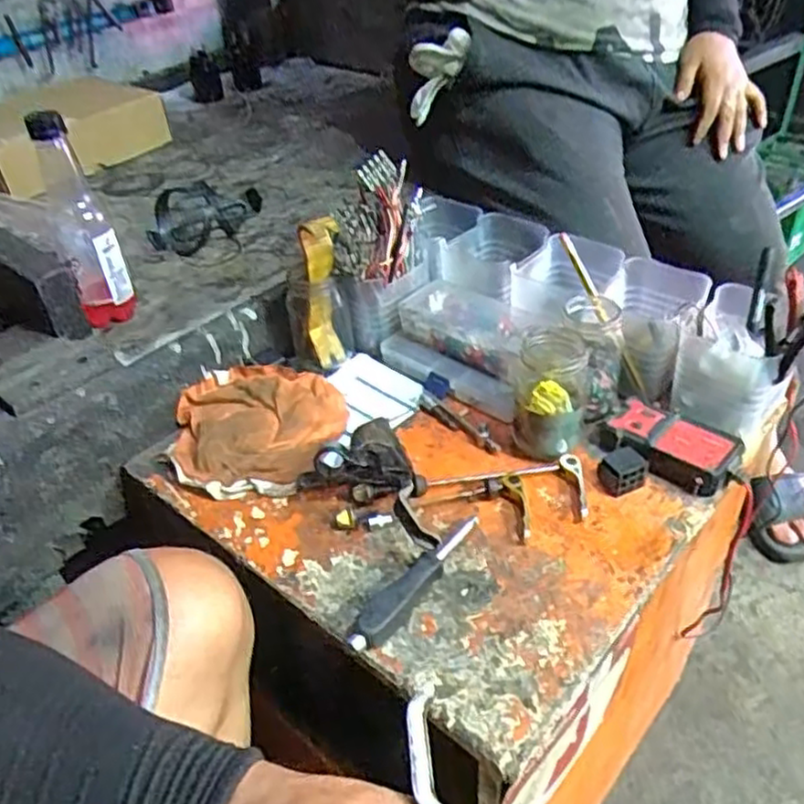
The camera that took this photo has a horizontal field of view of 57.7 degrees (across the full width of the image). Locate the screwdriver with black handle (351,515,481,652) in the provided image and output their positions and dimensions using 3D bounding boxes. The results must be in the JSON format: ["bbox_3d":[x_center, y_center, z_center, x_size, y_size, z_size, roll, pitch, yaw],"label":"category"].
[{"bbox_3d":[0.010,0.130,0.547,0.024,0.027,0.144,23,47,28],"label":"screwdriver with black handle"}]

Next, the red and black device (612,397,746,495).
[{"bbox_3d":[0.234,0.036,0.628,0.103,0.023,0.066,24,48,29],"label":"red and black device"}]

